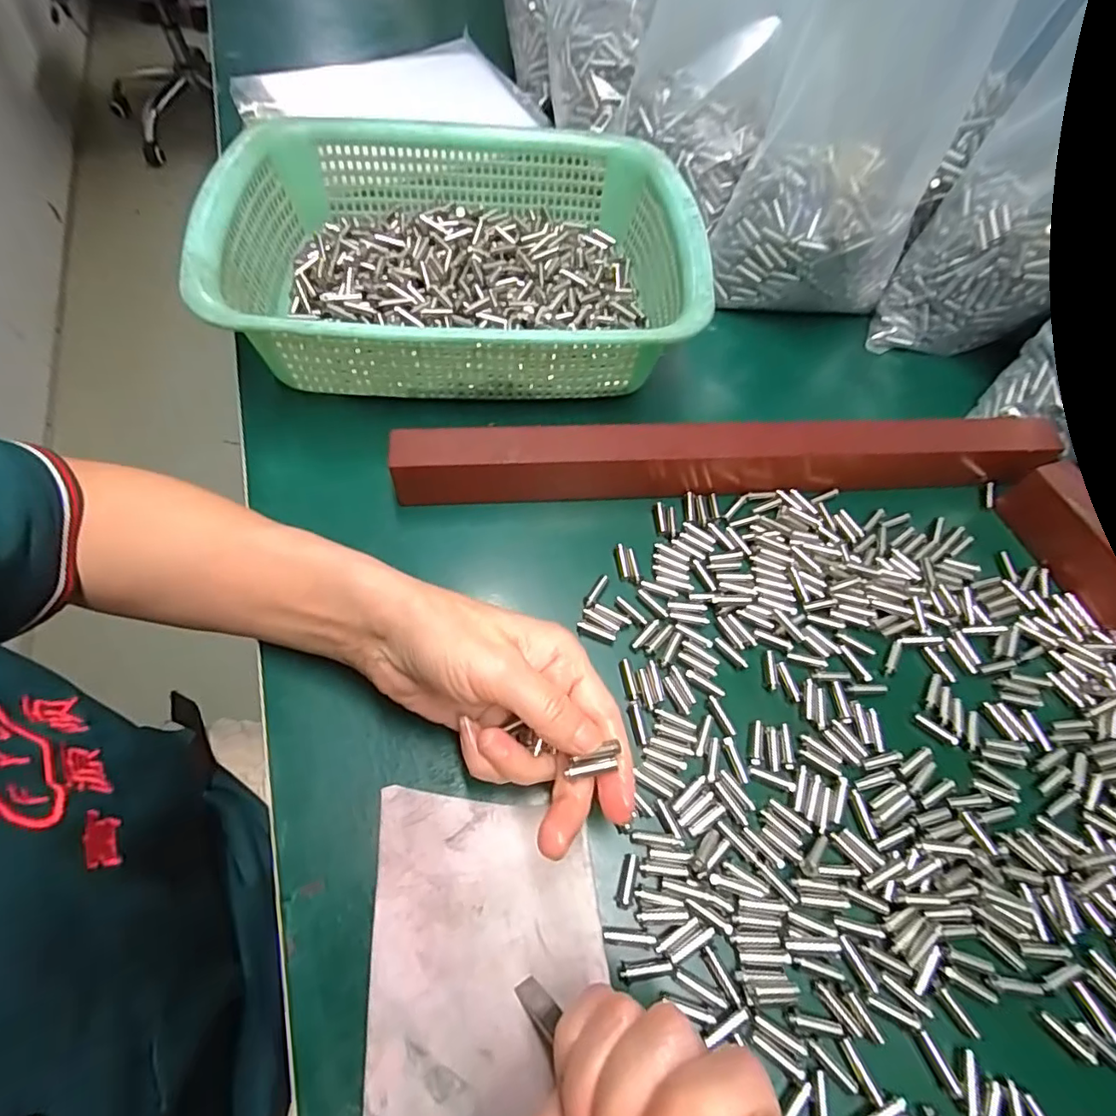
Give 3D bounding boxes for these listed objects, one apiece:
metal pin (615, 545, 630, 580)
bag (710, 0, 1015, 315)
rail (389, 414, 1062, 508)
[{"bbox_3d":[0.036,0.001,0.313,0.006,0.004,0.022,-5,61,-6],"label":"metal pin"},{"bbox_3d":[0.191,-0.269,0.355,0.128,0.203,0.091,22,62,9],"label":"bag"},{"bbox_3d":[0.101,-0.060,0.330,0.384,0.038,0.027,-3,61,-5],"label":"rail"}]

